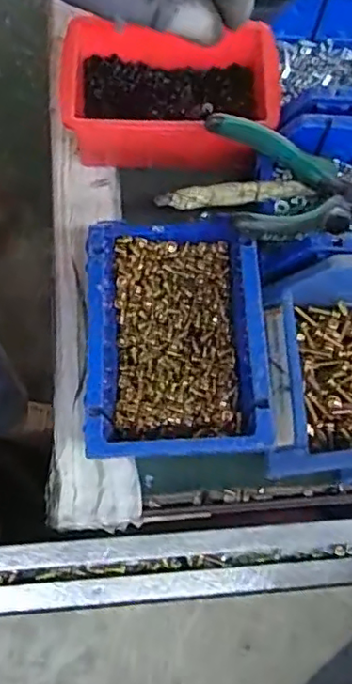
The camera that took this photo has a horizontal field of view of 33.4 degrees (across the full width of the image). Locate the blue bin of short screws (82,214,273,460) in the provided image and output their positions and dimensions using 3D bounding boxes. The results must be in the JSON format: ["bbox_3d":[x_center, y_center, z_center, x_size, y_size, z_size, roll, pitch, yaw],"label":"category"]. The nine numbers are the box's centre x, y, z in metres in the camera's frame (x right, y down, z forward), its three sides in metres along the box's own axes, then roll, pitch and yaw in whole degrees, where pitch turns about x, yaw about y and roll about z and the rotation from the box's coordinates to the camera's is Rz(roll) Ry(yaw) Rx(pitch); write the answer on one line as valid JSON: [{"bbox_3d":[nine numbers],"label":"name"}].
[{"bbox_3d":[-0.002,-0.006,0.356,0.098,0.062,0.156,-2,71,-3],"label":"blue bin of short screws"}]

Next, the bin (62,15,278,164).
[{"bbox_3d":[-0.003,-0.179,0.428,0.154,0.048,0.110,-2,71,-3],"label":"bin"}]

